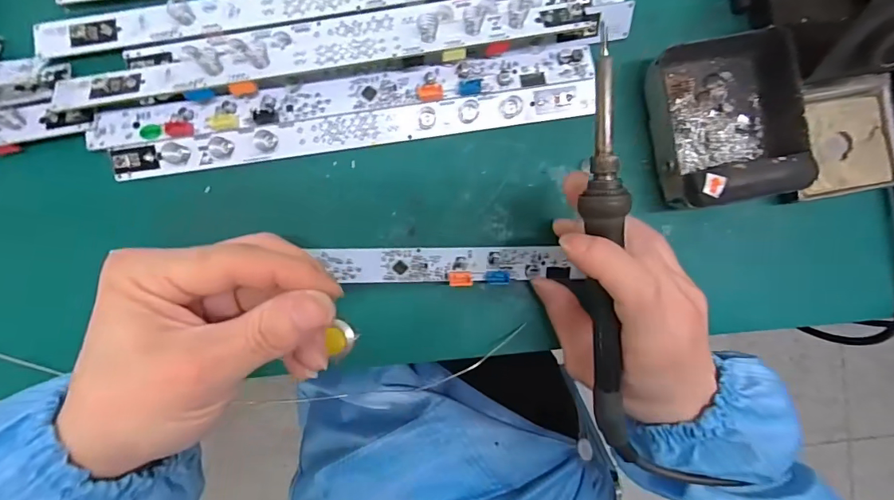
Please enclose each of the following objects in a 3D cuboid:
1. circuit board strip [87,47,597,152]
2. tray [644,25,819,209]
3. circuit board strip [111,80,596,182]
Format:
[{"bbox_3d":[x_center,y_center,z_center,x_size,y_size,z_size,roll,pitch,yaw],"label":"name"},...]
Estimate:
[{"bbox_3d":[-0.056,-0.088,0.259,0.285,0.008,0.021,-9,92,-3],"label":"circuit board strip"},{"bbox_3d":[0.165,-0.078,0.263,0.078,0.035,0.099,-9,92,-3],"label":"tray"},{"bbox_3d":[-0.050,-0.069,0.263,0.274,0.005,0.021,-9,109,-2],"label":"circuit board strip"}]

